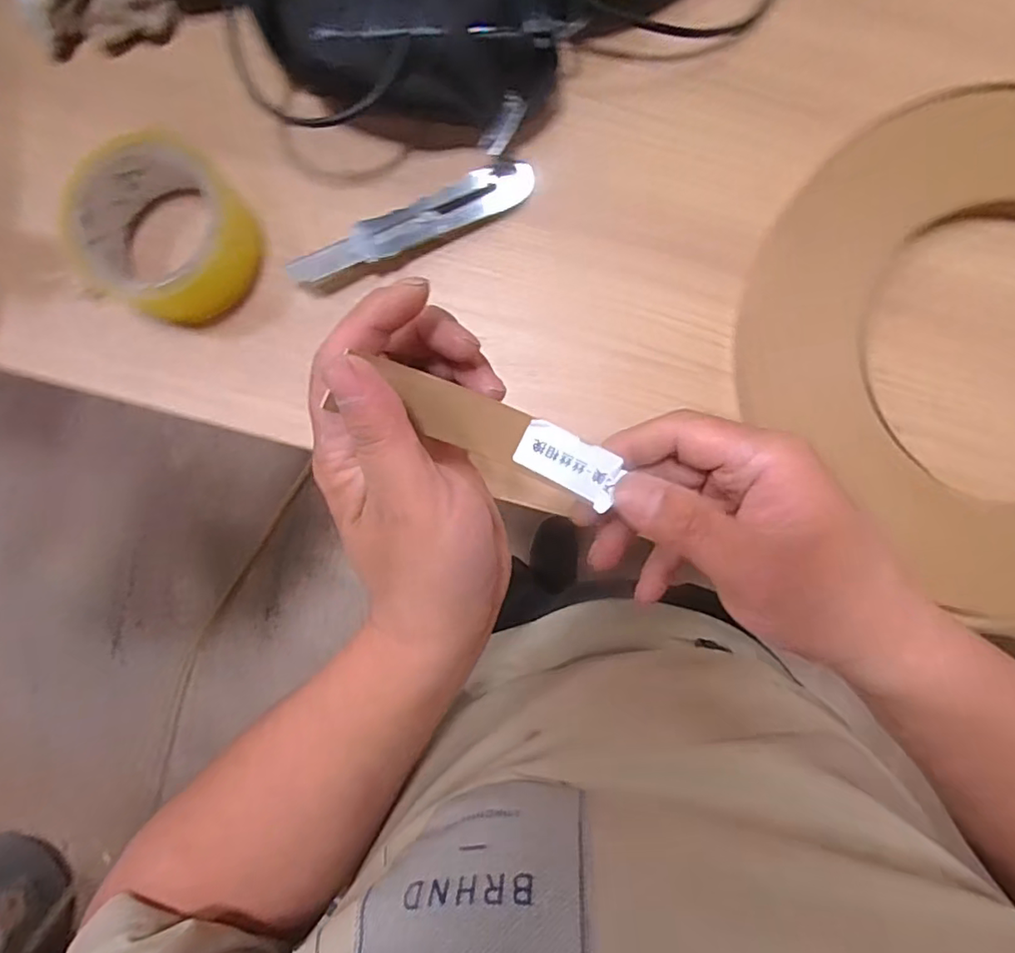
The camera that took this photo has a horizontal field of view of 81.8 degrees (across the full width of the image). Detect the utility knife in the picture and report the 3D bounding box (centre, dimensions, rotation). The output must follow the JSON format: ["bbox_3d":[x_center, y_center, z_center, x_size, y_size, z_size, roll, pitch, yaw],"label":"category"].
[{"bbox_3d":[-0.060,-0.162,0.373,0.162,0.016,0.030,-26,87,0],"label":"utility knife"}]

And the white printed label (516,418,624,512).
[{"bbox_3d":[0.024,-0.005,0.223,0.041,0.006,0.020,31,89,4],"label":"white printed label"}]

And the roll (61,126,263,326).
[{"bbox_3d":[-0.209,-0.150,0.363,0.098,0.048,0.097,0,88,2],"label":"roll"}]

